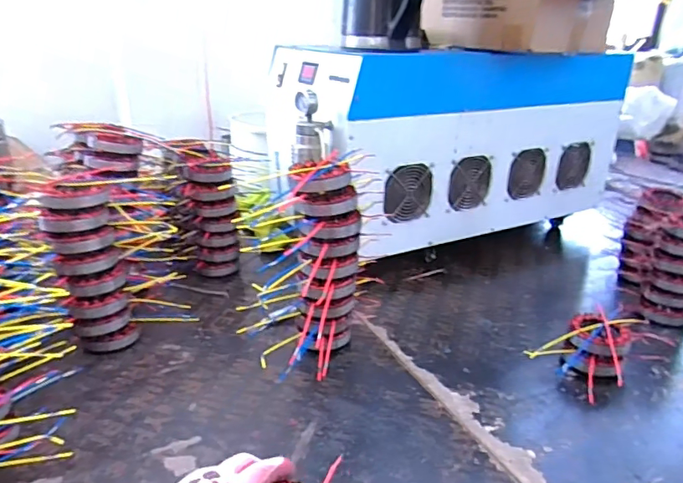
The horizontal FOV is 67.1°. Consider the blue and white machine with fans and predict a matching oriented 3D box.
[{"bbox_3d":[0.231,-0.246,1.189,0.777,0.355,0.401,-12,26,-30],"label":"blue and white machine with fans"}]

